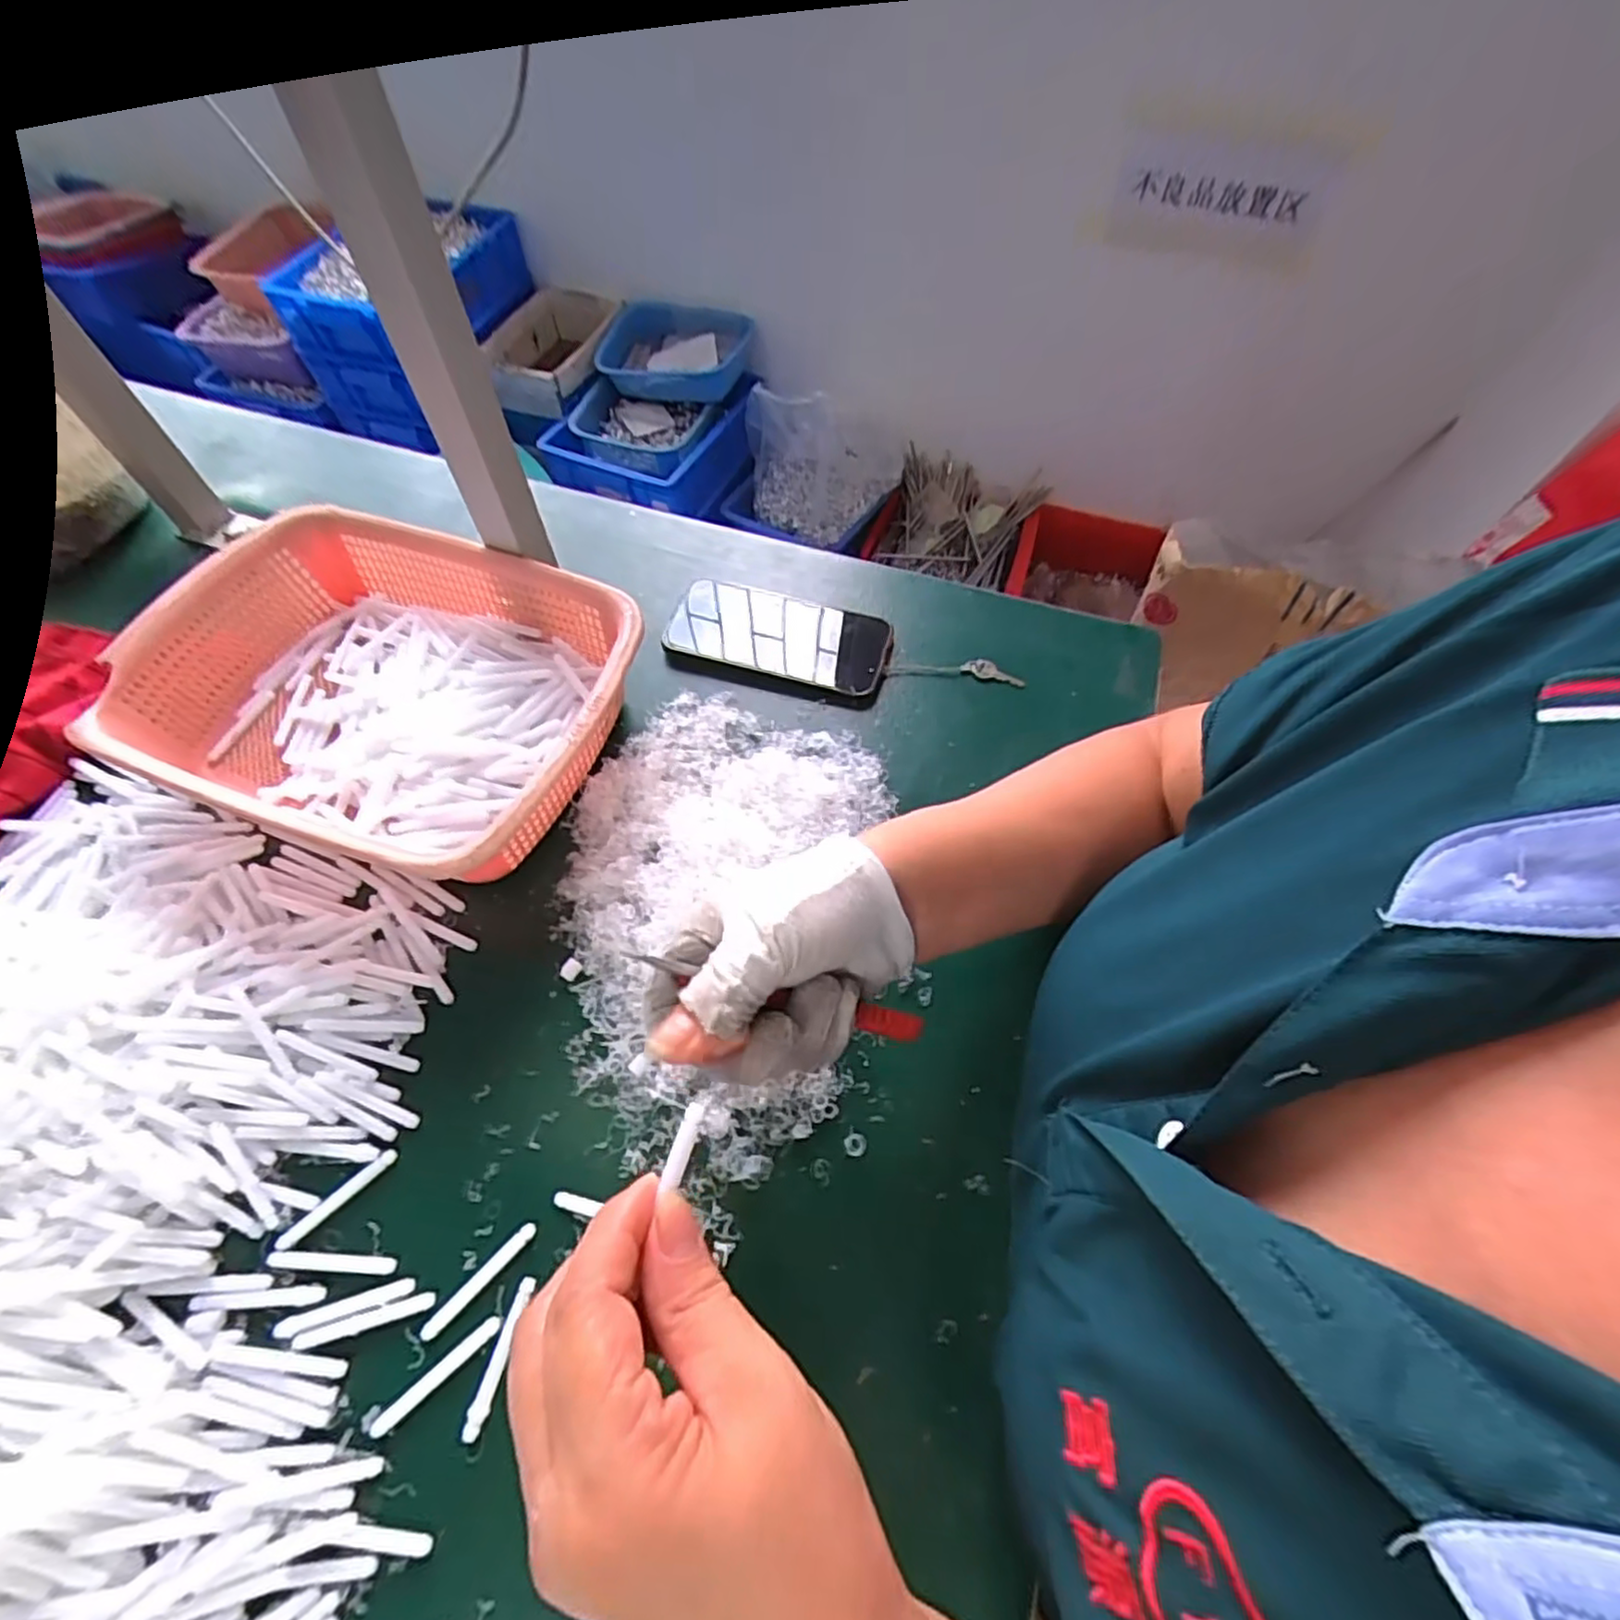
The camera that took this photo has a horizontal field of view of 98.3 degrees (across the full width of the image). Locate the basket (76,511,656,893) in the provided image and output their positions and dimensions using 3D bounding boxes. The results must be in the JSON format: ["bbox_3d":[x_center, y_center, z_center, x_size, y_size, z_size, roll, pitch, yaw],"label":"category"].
[{"bbox_3d":[-0.262,-0.071,0.448,0.284,0.074,0.213,18,62,9],"label":"basket"}]

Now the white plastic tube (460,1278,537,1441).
[{"bbox_3d":[-0.140,0.245,0.315,0.008,0.004,0.059,13,61,6],"label":"white plastic tube"}]

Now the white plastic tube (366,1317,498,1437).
[{"bbox_3d":[-0.166,0.250,0.311,0.059,0.004,0.007,-37,68,-20],"label":"white plastic tube"}]

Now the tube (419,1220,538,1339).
[{"bbox_3d":[-0.154,0.219,0.327,0.009,0.004,0.059,40,67,19],"label":"tube"}]

